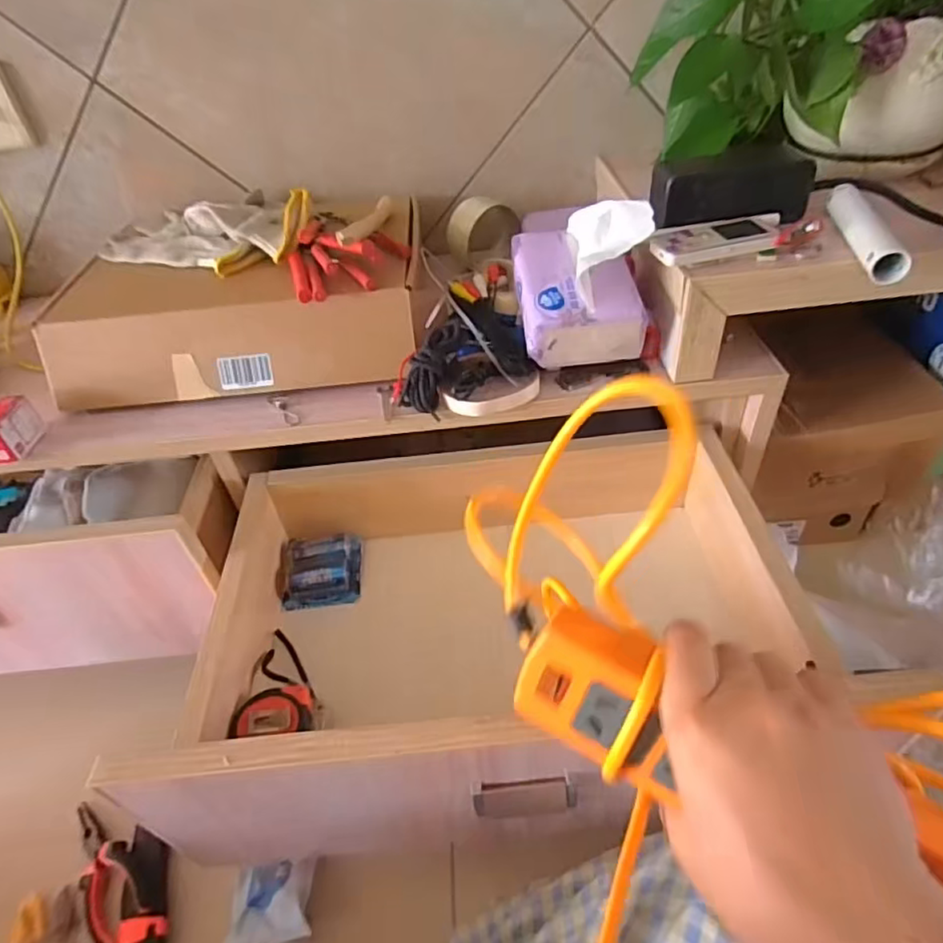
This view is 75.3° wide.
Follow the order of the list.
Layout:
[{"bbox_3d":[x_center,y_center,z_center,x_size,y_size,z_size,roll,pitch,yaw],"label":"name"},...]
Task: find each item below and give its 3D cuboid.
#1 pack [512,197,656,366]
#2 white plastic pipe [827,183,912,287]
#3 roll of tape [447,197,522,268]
[{"bbox_3d":[0.095,-0.178,0.556,0.106,0.113,0.116,-5,42,1],"label":"pack"},{"bbox_3d":[0.317,-0.199,0.497,0.026,0.023,0.143,3,43,9],"label":"white plastic pipe"},{"bbox_3d":[0.016,-0.292,0.743,0.085,0.078,0.042,-28,46,-23],"label":"roll of tape"}]

